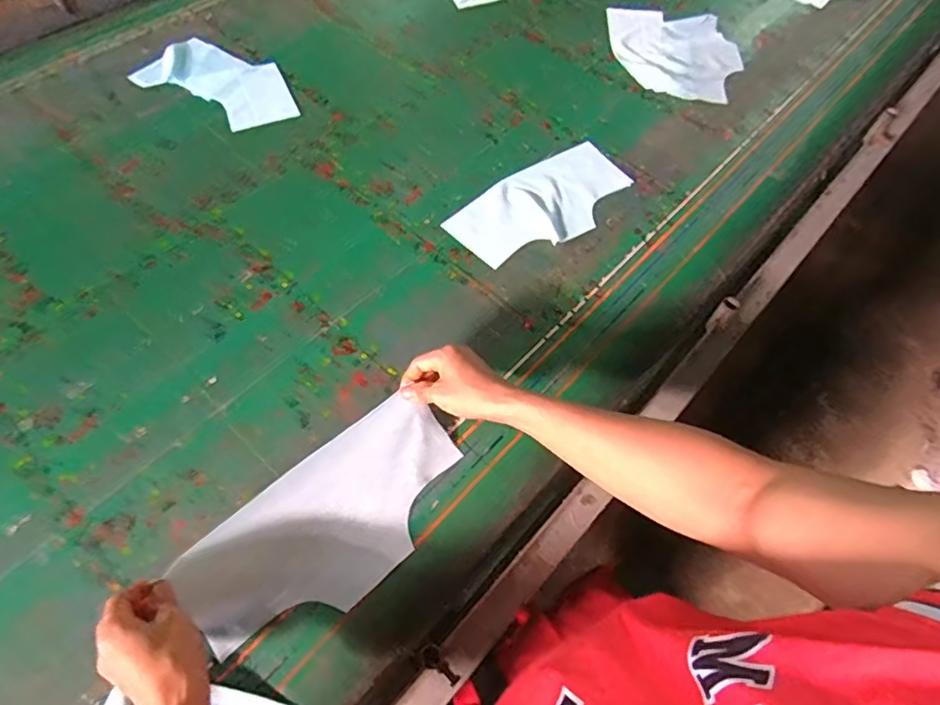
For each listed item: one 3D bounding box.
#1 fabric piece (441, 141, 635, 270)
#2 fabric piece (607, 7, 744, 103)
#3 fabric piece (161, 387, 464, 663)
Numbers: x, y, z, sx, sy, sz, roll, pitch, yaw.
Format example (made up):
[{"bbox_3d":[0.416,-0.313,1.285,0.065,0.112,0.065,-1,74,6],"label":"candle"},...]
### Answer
[{"bbox_3d":[0.115,-0.226,0.836,0.288,0.013,0.145,-31,64,-18],"label":"fabric piece"},{"bbox_3d":[0.386,-0.564,1.044,0.235,0.022,0.261,5,59,2],"label":"fabric piece"},{"bbox_3d":[-0.137,0.169,0.572,0.294,0.041,0.145,-37,66,-21],"label":"fabric piece"}]

